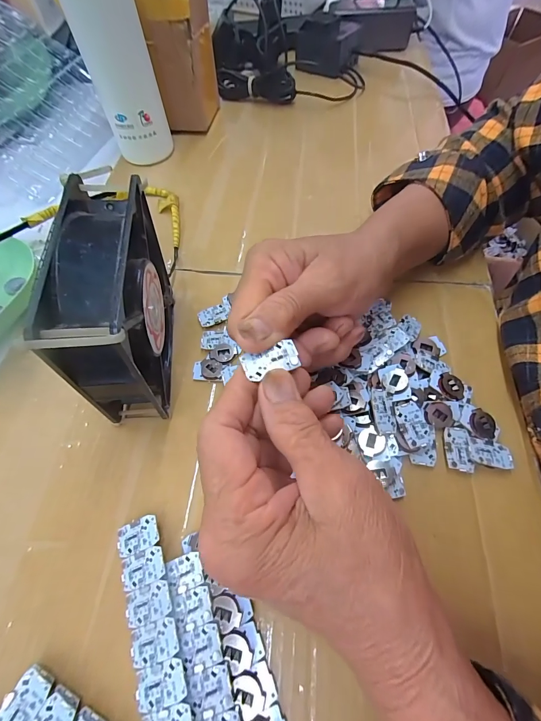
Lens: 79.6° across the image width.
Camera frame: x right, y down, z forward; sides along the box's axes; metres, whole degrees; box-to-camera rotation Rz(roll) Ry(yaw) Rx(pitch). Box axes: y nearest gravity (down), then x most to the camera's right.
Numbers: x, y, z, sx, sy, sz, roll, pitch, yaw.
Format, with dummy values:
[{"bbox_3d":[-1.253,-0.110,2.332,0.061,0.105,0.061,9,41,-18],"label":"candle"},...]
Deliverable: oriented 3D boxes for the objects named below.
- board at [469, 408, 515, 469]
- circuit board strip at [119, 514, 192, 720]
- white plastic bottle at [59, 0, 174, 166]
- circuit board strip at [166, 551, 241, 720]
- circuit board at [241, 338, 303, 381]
[{"bbox_3d":[0.150,0.055,0.224,0.026,0.008,0.038,4,62,5],"label":"board"},{"bbox_3d":[-0.067,0.146,0.181,0.028,0.004,0.107,-27,62,8],"label":"circuit board strip"},{"bbox_3d":[-0.152,-0.304,0.311,0.064,0.221,0.061,-17,62,-6],"label":"white plastic bottle"},{"bbox_3d":[-0.036,0.162,0.169,0.026,0.004,0.108,-24,62,2],"label":"circuit board strip"},{"bbox_3d":[0.000,-0.001,0.170,0.029,0.004,0.015,-16,62,-8],"label":"circuit board"}]

